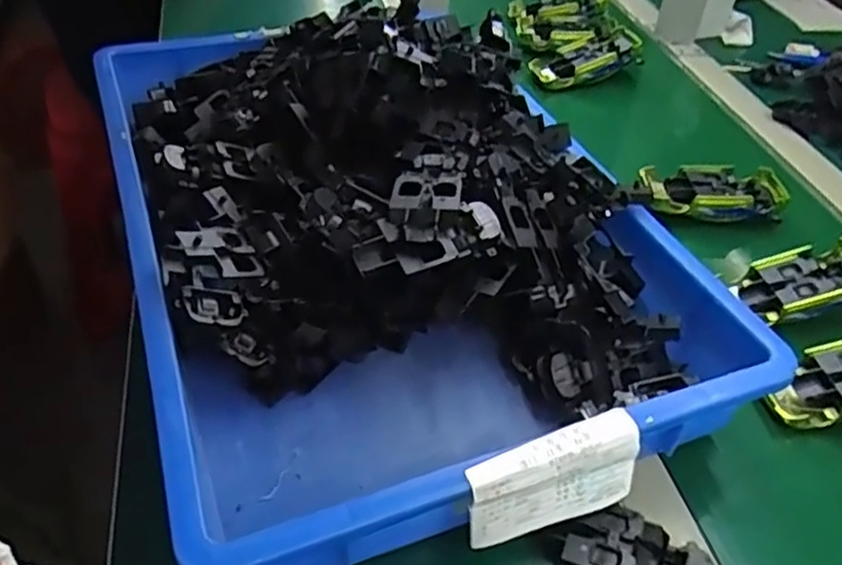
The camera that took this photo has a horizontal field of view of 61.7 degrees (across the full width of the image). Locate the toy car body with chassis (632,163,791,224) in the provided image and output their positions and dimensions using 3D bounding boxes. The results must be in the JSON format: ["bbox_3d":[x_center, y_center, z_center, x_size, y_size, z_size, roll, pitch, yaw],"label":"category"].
[{"bbox_3d":[0.274,-0.087,0.668,0.136,0.031,0.057,2,39,2],"label":"toy car body with chassis"}]

